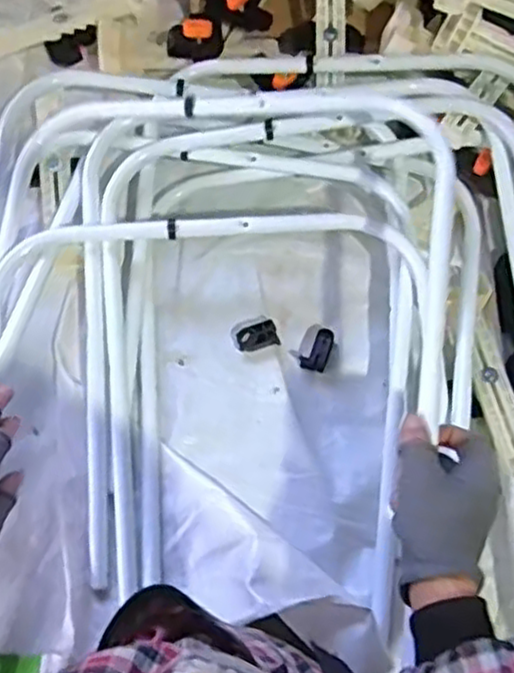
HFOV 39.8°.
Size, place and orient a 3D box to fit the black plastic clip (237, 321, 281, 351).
[{"bbox_3d":[0.001,0.000,0.699,0.039,0.025,0.026,-9,68,-1],"label":"black plastic clip"}]

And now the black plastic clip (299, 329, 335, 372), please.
[{"bbox_3d":[0.060,0.014,0.695,0.025,0.026,0.042,18,70,10],"label":"black plastic clip"}]

